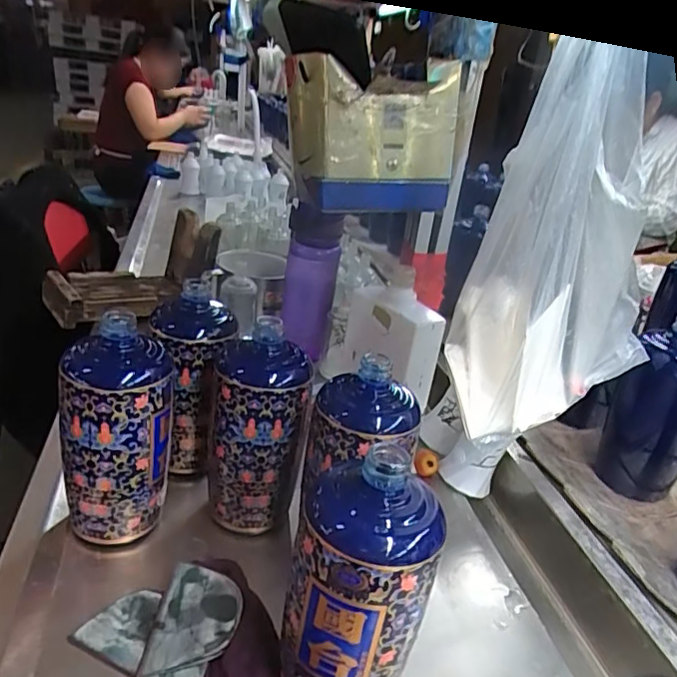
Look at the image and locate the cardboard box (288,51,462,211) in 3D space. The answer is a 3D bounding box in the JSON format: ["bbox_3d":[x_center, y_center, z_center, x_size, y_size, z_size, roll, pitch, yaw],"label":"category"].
[{"bbox_3d":[0.030,-0.203,0.569,0.158,0.129,0.100,-2,27,-18],"label":"cardboard box"}]

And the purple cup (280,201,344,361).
[{"bbox_3d":[-0.040,-0.084,0.801,0.075,0.212,0.087,4,25,-5],"label":"purple cup"}]

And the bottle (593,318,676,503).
[{"bbox_3d":[0.316,0.071,0.563,0.077,0.167,0.060,-5,28,-23],"label":"bottle"}]

